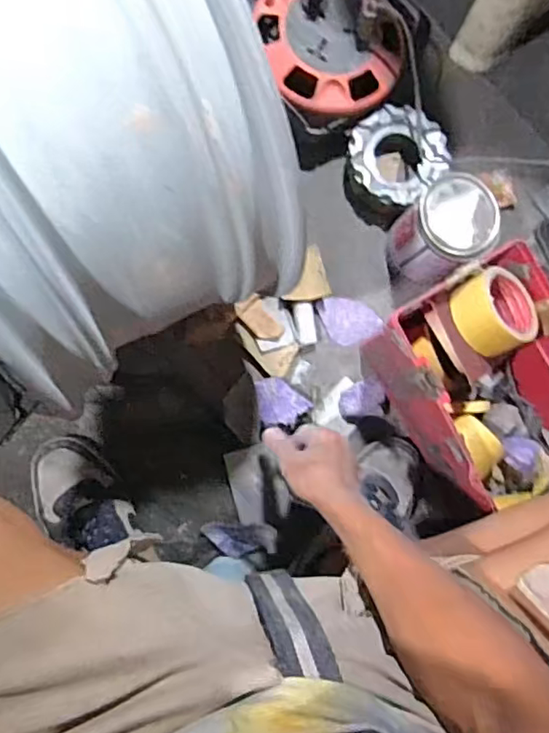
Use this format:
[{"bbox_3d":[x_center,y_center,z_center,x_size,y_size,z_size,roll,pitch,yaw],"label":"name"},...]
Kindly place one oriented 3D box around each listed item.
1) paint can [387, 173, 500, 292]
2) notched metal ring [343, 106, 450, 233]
[{"bbox_3d":[0.208,-0.168,0.736,0.102,0.134,0.096,1,84,-8],"label":"paint can"},{"bbox_3d":[0.158,-0.278,0.785,0.125,0.068,0.132,1,84,-8],"label":"notched metal ring"}]

